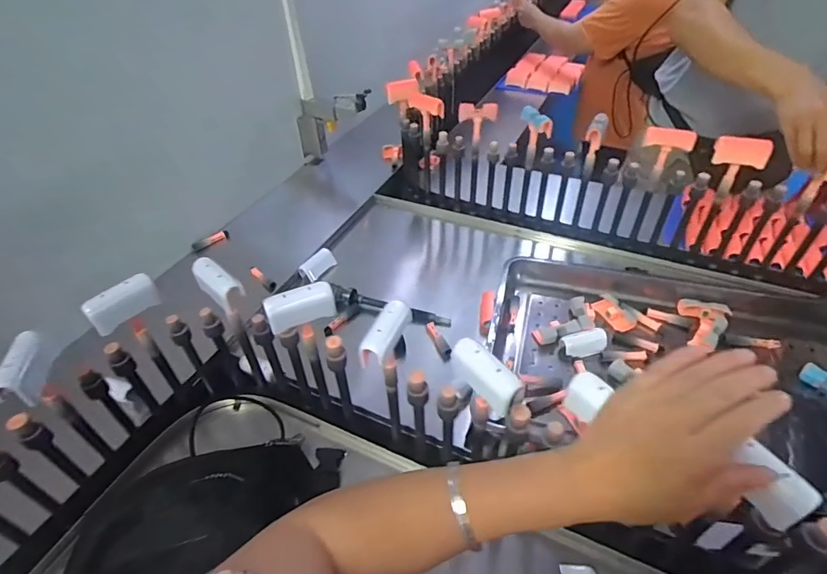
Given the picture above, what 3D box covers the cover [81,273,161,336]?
[{"bbox_3d":[-0.355,0.018,0.565,0.036,0.046,0.083,11,31,16],"label":"cover"}]

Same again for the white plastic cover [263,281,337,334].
[{"bbox_3d":[-0.133,0.022,0.542,0.078,0.040,0.026,-19,46,-15],"label":"white plastic cover"}]

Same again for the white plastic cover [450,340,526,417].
[{"bbox_3d":[0.068,0.084,0.444,0.033,0.026,0.081,-31,65,-25],"label":"white plastic cover"}]

